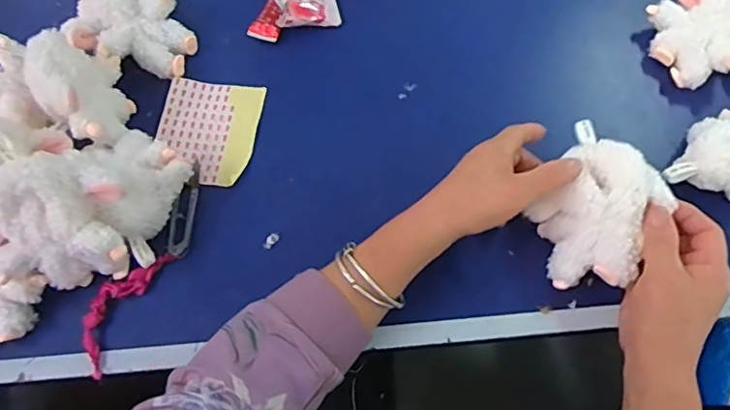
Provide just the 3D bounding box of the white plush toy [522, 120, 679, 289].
[{"bbox_3d":[0.196,0.003,0.462,0.092,0.066,0.123,33,70,15],"label":"white plush toy"}]

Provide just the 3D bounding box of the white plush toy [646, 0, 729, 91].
[{"bbox_3d":[0.370,-0.187,0.592,0.115,0.056,0.125,0,65,1],"label":"white plush toy"}]

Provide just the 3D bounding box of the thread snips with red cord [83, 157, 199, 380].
[{"bbox_3d":[-0.197,0.051,0.499,0.044,0.016,0.206,24,68,12],"label":"thread snips with red cord"}]

